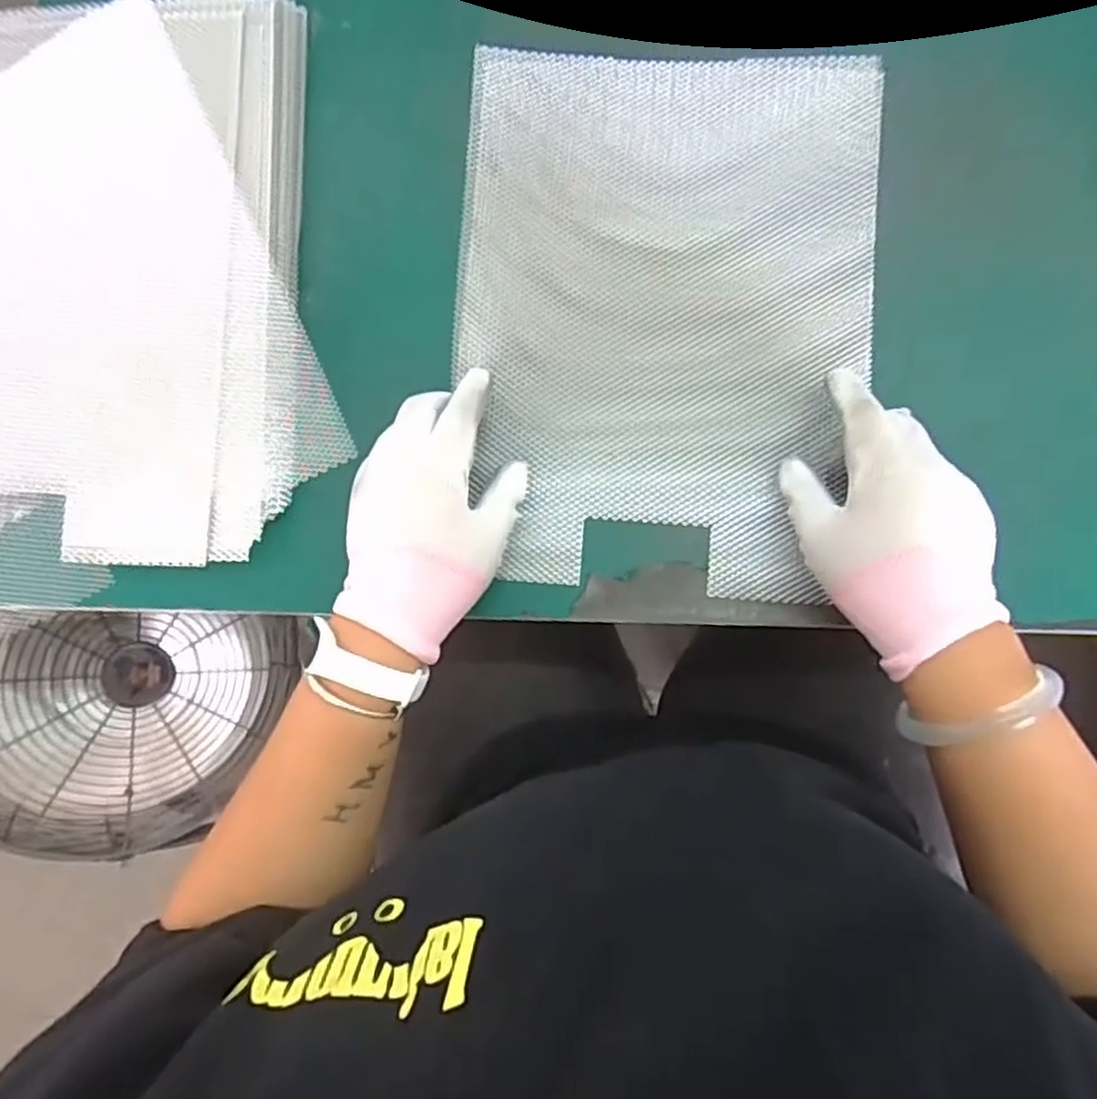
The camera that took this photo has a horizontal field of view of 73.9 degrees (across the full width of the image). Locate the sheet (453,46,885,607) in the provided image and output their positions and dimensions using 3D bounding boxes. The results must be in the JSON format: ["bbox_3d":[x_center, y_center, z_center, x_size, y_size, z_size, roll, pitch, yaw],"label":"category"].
[{"bbox_3d":[0.068,-0.139,0.442,0.242,0.042,0.320,4,85,5],"label":"sheet"}]

